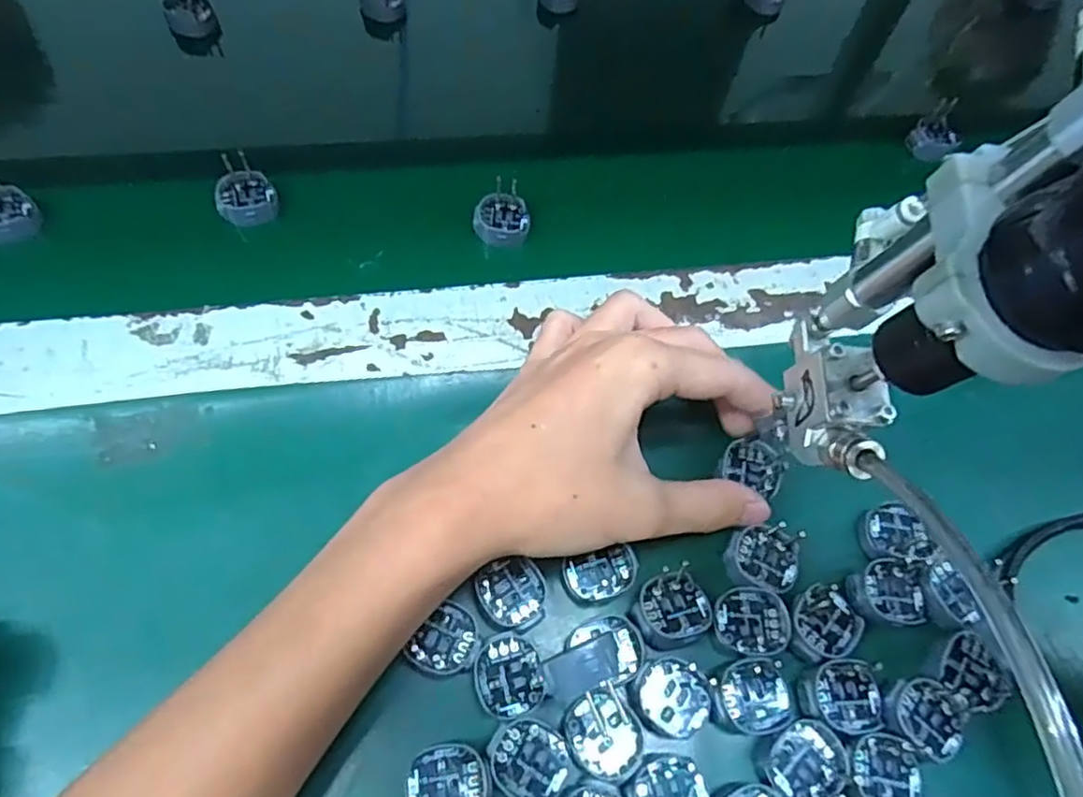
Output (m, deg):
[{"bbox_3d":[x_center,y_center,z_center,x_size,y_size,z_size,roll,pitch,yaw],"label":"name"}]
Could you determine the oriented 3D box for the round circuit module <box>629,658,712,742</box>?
[{"bbox_3d":[0.047,0.109,0.239,0.028,0.004,0.026,1,64,-3],"label":"round circuit module"}]

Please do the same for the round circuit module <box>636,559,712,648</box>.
[{"bbox_3d":[0.050,0.080,0.250,0.028,0.007,0.026,1,64,-3],"label":"round circuit module"}]

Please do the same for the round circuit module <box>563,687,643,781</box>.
[{"bbox_3d":[0.022,0.117,0.230,0.025,0.004,0.028,-12,65,-9],"label":"round circuit module"}]

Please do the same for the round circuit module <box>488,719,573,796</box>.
[{"bbox_3d":[-0.004,0.124,0.226,0.028,0.004,0.024,28,66,10],"label":"round circuit module"}]

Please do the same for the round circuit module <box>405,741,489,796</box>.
[{"bbox_3d":[-0.032,0.129,0.219,0.026,0.004,0.025,1,64,-3],"label":"round circuit module"}]

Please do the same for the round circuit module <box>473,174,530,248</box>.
[{"bbox_3d":[-0.020,-0.097,0.346,0.028,0.016,0.030,1,64,-3],"label":"round circuit module"}]

